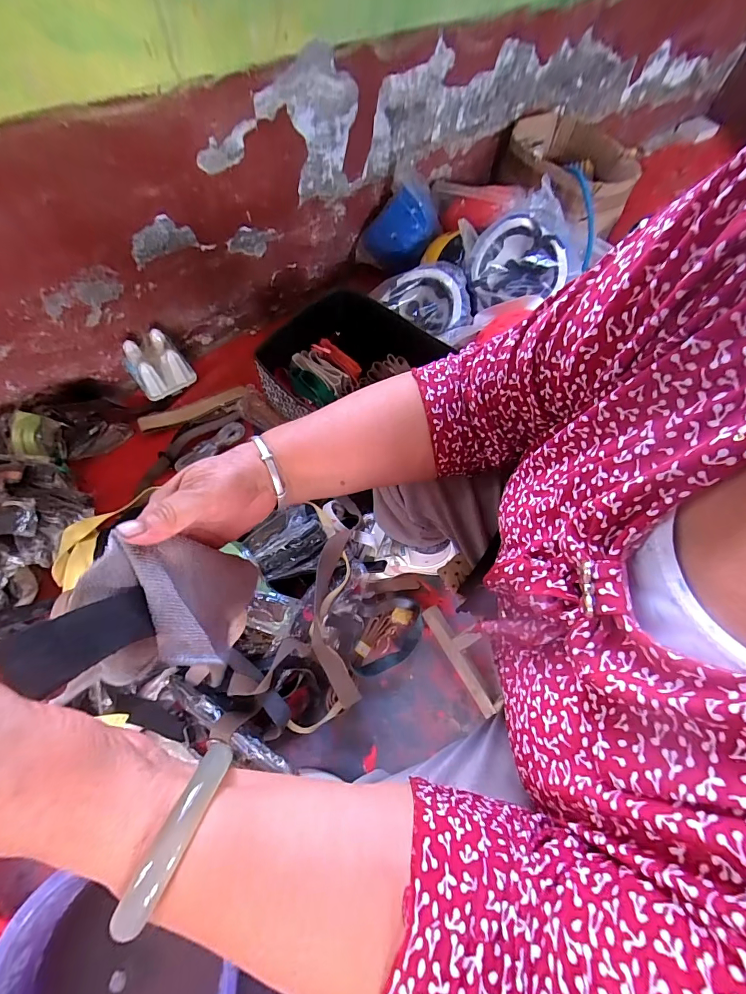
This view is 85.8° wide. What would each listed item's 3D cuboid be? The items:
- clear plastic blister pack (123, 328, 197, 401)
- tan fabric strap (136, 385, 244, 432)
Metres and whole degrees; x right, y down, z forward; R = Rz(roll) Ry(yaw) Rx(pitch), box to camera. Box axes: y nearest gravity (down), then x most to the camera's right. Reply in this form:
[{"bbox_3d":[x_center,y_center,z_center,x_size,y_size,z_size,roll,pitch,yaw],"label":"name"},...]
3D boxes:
[{"bbox_3d":[-0.506,-0.309,0.944,0.121,0.122,0.107,-36,71,-19],"label":"clear plastic blister pack"},{"bbox_3d":[-0.427,-0.213,0.961,0.247,0.024,0.041,-23,67,-14],"label":"tan fabric strap"}]

